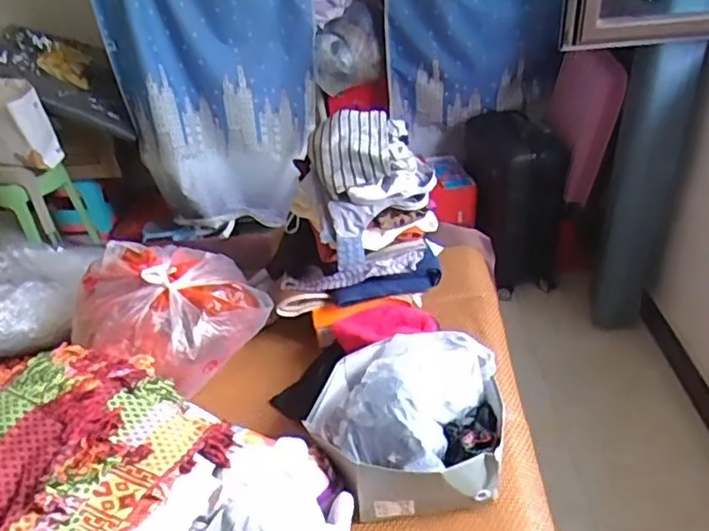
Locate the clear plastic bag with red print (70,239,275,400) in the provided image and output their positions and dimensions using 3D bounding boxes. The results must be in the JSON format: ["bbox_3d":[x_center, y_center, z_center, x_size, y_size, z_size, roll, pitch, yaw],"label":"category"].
[{"bbox_3d":[-0.369,0.081,1.202,0.315,0.164,0.357,22,43,32],"label":"clear plastic bag with red print"}]

